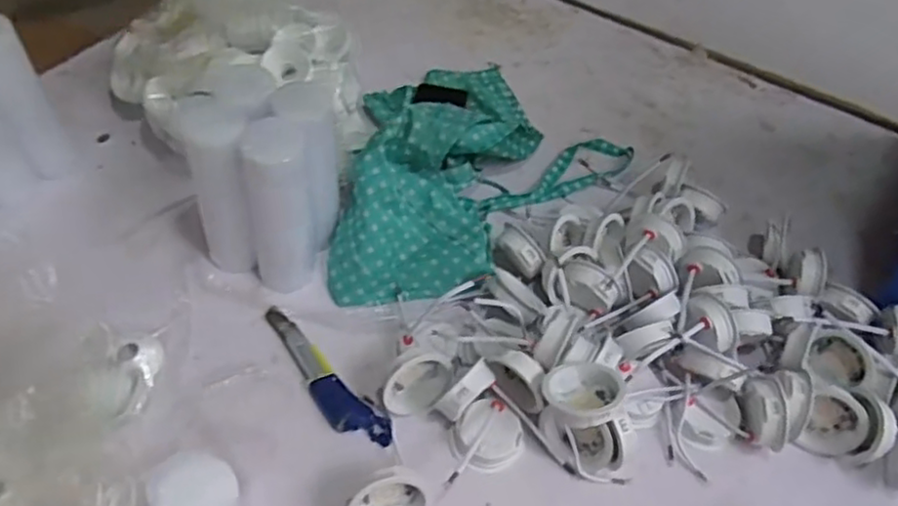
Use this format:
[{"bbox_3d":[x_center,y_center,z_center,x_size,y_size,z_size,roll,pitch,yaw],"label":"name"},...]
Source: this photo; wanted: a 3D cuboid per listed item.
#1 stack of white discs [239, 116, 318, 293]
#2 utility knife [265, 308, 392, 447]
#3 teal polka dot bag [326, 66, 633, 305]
[{"bbox_3d":[-0.170,-0.045,0.711,0.063,0.202,0.060,16,51,10],"label":"stack of white discs"},{"bbox_3d":[-0.132,0.125,0.694,0.041,0.011,0.193,-36,60,-28],"label":"utility knife"},{"bbox_3d":[-0.006,-0.134,0.851,0.299,0.124,0.438,34,56,23],"label":"teal polka dot bag"}]

